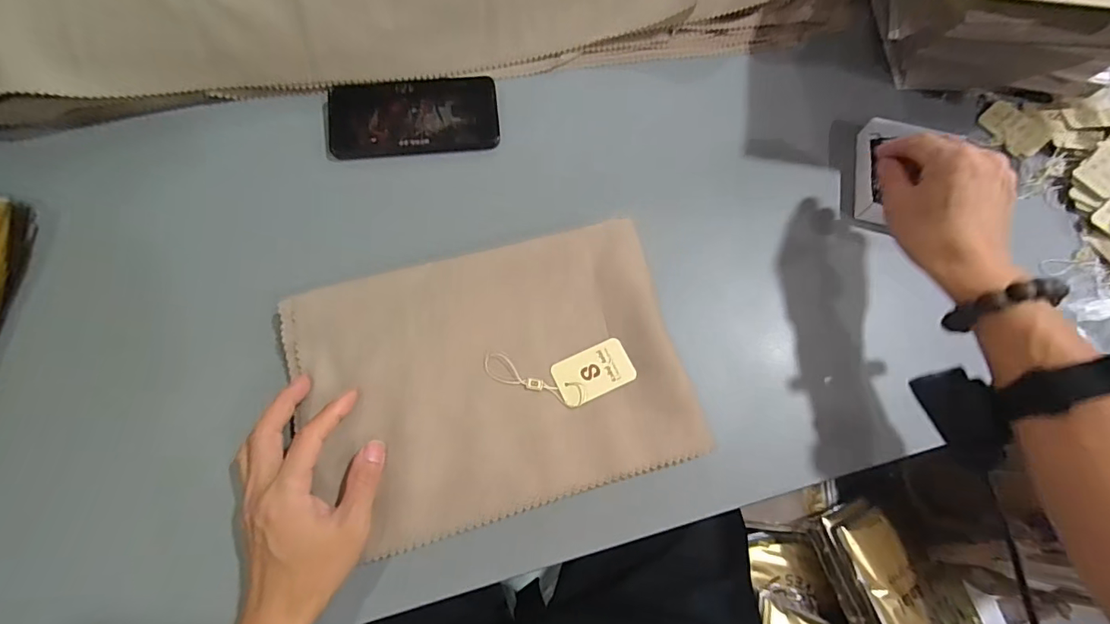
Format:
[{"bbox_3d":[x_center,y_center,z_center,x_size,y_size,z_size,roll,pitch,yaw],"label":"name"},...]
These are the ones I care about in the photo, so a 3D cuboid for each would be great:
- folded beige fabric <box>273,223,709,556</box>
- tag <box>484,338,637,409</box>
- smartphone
[{"bbox_3d":[-0.047,0.051,0.383,0.295,0.028,0.205,-15,73,-7],"label":"folded beige fabric"},{"bbox_3d":[0.006,0.053,0.396,0.120,0.005,0.051,-6,71,-6],"label":"tag"},{"bbox_3d":[-0.140,-0.196,0.476,0.163,0.009,0.077,-6,85,-3],"label":"smartphone"}]

